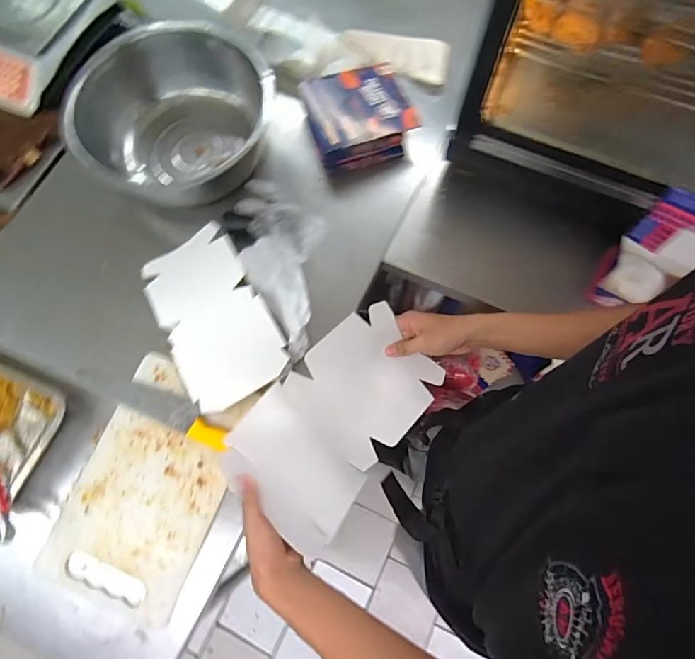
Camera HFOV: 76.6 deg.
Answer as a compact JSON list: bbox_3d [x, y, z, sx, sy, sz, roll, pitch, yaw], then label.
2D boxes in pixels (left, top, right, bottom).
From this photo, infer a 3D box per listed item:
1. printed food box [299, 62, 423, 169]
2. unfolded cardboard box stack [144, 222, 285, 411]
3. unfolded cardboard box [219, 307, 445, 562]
[{"bbox_3d":[0.023,-0.434,0.876,0.204,0.066,0.215,-15,72,-3],"label":"printed food box"},{"bbox_3d":[-0.239,-0.026,0.769,0.178,0.036,0.313,-29,73,-7],"label":"unfolded cardboard box stack"},{"bbox_3d":[-0.009,0.114,0.579,0.170,0.040,0.291,46,64,-6],"label":"unfolded cardboard box"}]

